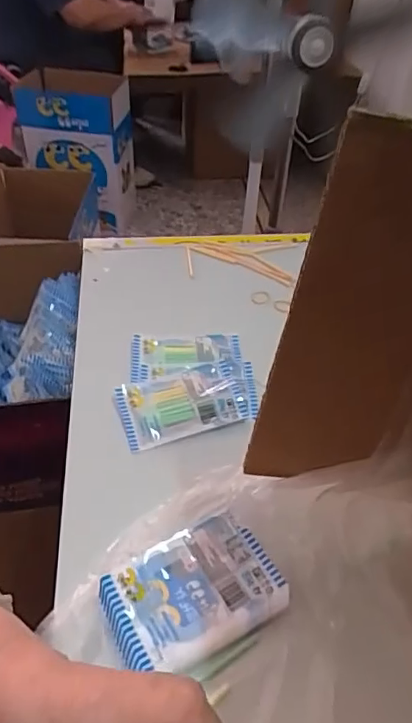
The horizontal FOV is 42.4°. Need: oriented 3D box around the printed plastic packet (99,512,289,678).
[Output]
[{"bbox_3d":[-0.008,0.148,0.344,0.104,0.013,0.074,-21,48,-22],"label":"printed plastic packet"}]

